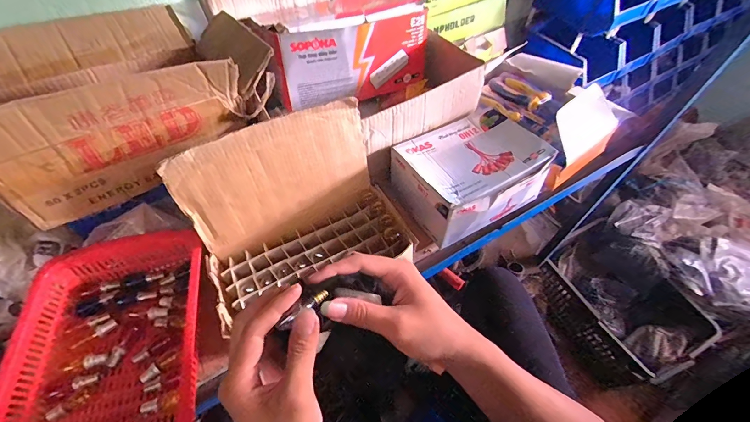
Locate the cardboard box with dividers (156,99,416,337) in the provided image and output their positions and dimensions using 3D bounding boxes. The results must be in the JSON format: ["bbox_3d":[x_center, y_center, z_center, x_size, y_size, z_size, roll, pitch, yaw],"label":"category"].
[{"bbox_3d":[-0.095,0.006,0.437,0.262,0.191,0.160,-20,57,-14],"label":"cardboard box with dividers"}]

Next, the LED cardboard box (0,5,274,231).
[{"bbox_3d":[-0.313,-0.151,0.449,0.336,0.145,0.186,-34,62,-22],"label":"LED cardboard box"}]

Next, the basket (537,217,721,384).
[{"bbox_3d":[0.708,0.268,1.031,0.324,0.158,0.424,-19,57,-14],"label":"basket"}]

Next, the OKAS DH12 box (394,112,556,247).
[{"bbox_3d":[0.146,-0.062,0.538,0.191,0.090,0.155,-24,59,-17],"label":"OKAS DH12 box"}]

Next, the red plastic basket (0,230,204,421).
[{"bbox_3d":[-0.313,0.166,0.416,0.216,0.064,0.278,-11,56,-9],"label":"red plastic basket"}]

